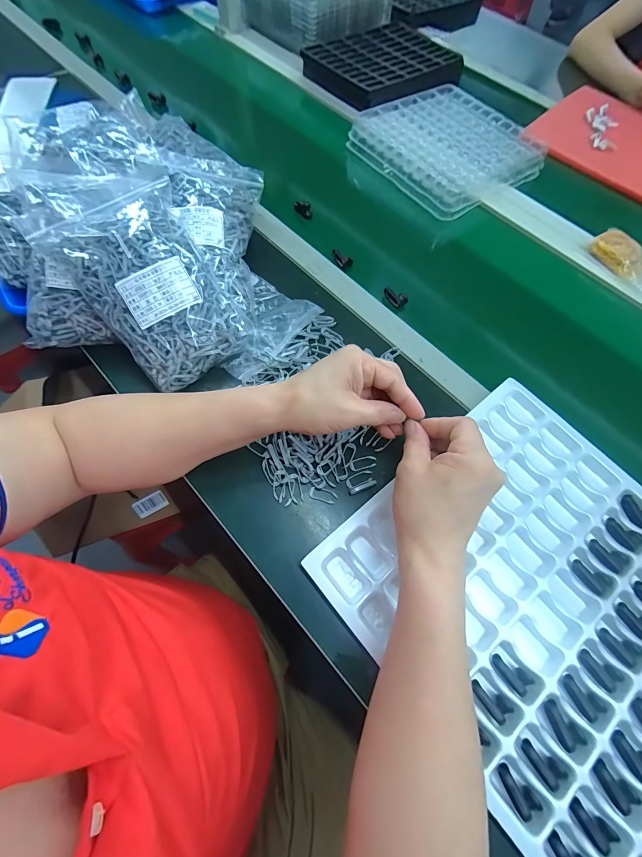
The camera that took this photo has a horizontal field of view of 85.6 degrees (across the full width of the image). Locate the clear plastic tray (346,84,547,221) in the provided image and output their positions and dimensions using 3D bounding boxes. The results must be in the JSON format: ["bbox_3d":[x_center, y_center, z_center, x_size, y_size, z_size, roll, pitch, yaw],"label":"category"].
[{"bbox_3d":[0.226,-0.507,0.632,0.255,0.050,0.268,-33,72,-17],"label":"clear plastic tray"}]

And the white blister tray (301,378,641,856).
[{"bbox_3d":[0.257,0.199,0.316,0.327,0.023,0.462,-38,72,-16],"label":"white blister tray"}]

